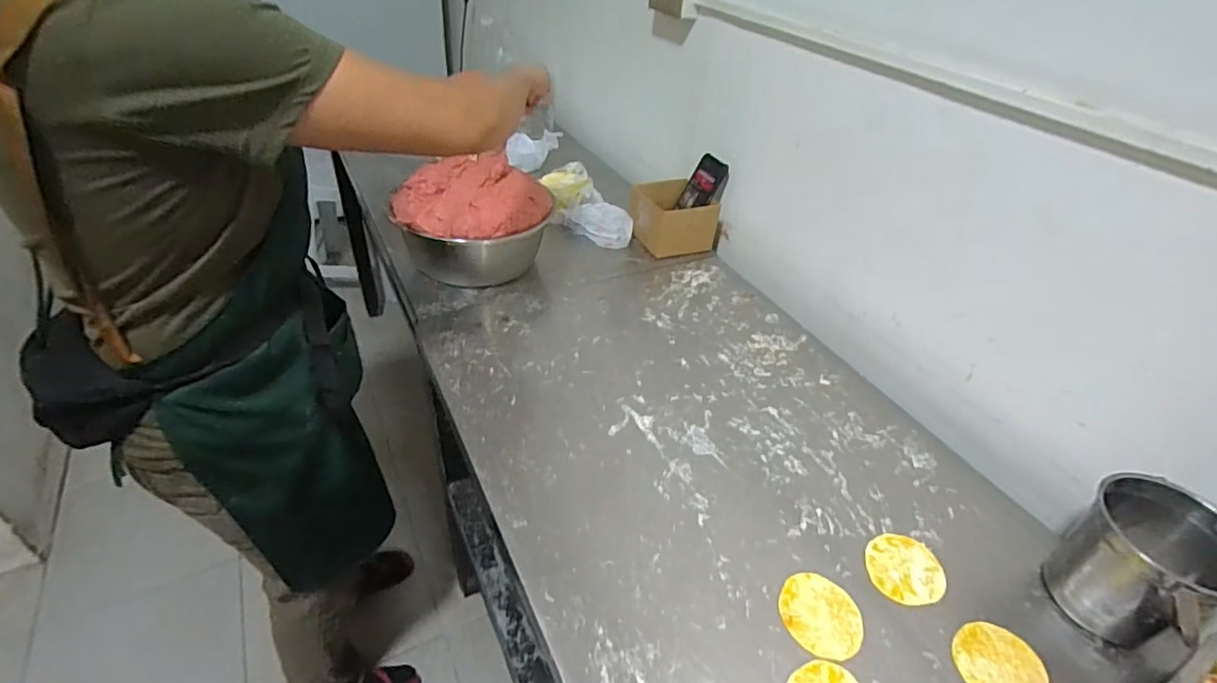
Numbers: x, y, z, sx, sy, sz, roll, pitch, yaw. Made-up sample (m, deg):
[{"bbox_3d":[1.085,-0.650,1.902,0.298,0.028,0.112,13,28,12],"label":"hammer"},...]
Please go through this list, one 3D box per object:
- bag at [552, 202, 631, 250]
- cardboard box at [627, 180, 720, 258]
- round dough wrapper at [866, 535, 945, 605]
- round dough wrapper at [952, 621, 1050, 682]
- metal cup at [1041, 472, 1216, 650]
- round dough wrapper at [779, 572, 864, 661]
[{"bbox_3d":[-0.020,-0.247,1.194,0.156,0.050,0.098,28,44,23],"label":"bag"},{"bbox_3d":[0.131,-0.253,1.180,0.150,0.098,0.135,-11,43,-20],"label":"cardboard box"},{"bbox_3d":[0.337,0.258,0.652,0.083,0.004,0.084,4,40,-3],"label":"round dough wrapper"},{"bbox_3d":[0.394,0.325,0.578,0.086,0.004,0.082,2,38,-1],"label":"round dough wrapper"},{"bbox_3d":[0.556,0.239,0.610,0.129,0.146,0.129,4,40,-3],"label":"metal cup"},{"bbox_3d":[0.223,0.286,0.603,0.078,0.004,0.087,-21,47,-30],"label":"round dough wrapper"}]

